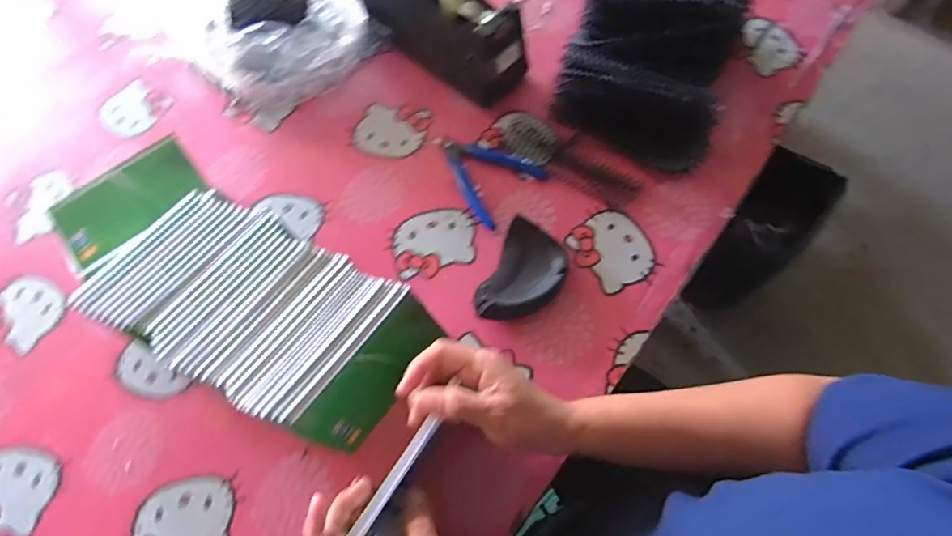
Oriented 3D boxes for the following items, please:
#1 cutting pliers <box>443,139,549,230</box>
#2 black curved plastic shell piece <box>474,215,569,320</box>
[{"bbox_3d":[0.007,-0.099,0.505,0.104,0.014,0.085,40,75,17],"label":"cutting pliers"},{"bbox_3d":[0.044,0.009,0.451,0.063,0.027,0.096,27,71,13],"label":"black curved plastic shell piece"}]

